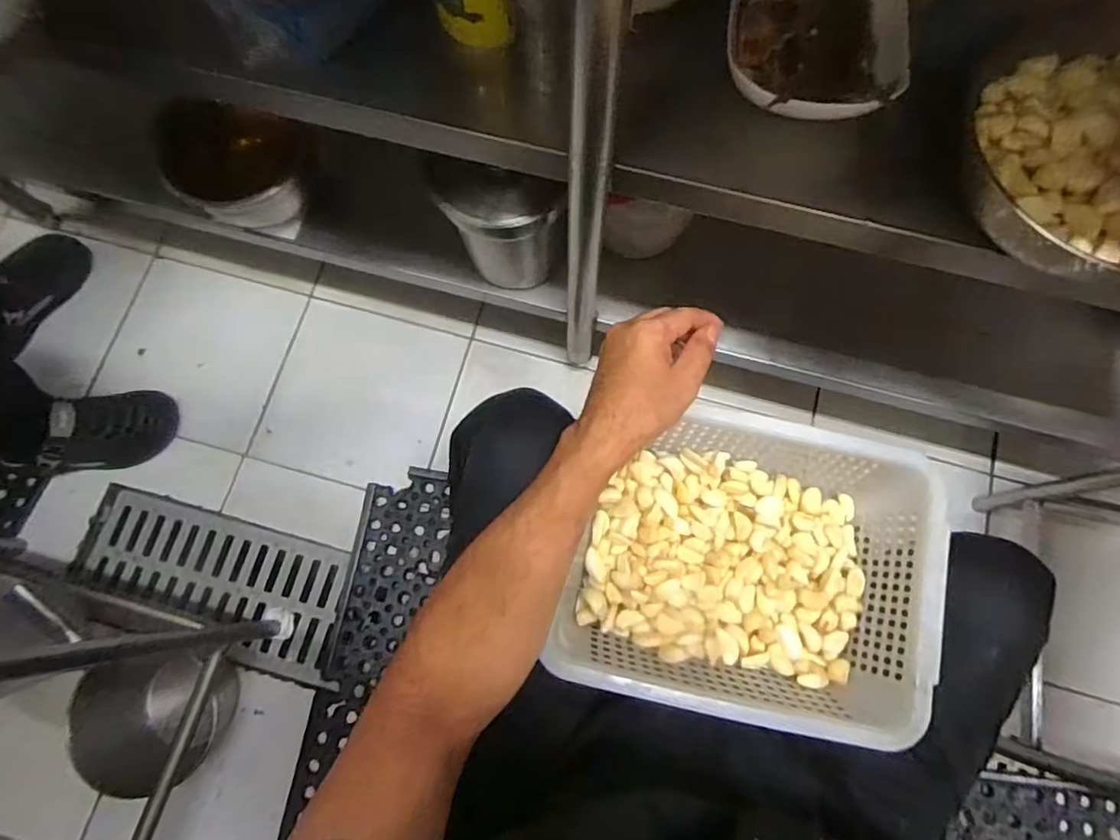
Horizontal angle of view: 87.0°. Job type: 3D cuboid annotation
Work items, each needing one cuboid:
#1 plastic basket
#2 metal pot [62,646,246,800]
[{"bbox_3d":[0.163,0.123,0.513,0.288,0.079,0.238,12,76,3],"label":"plastic basket"},{"bbox_3d":[-0.547,0.412,0.801,0.170,0.110,0.180,-8,76,-2],"label":"metal pot"}]

